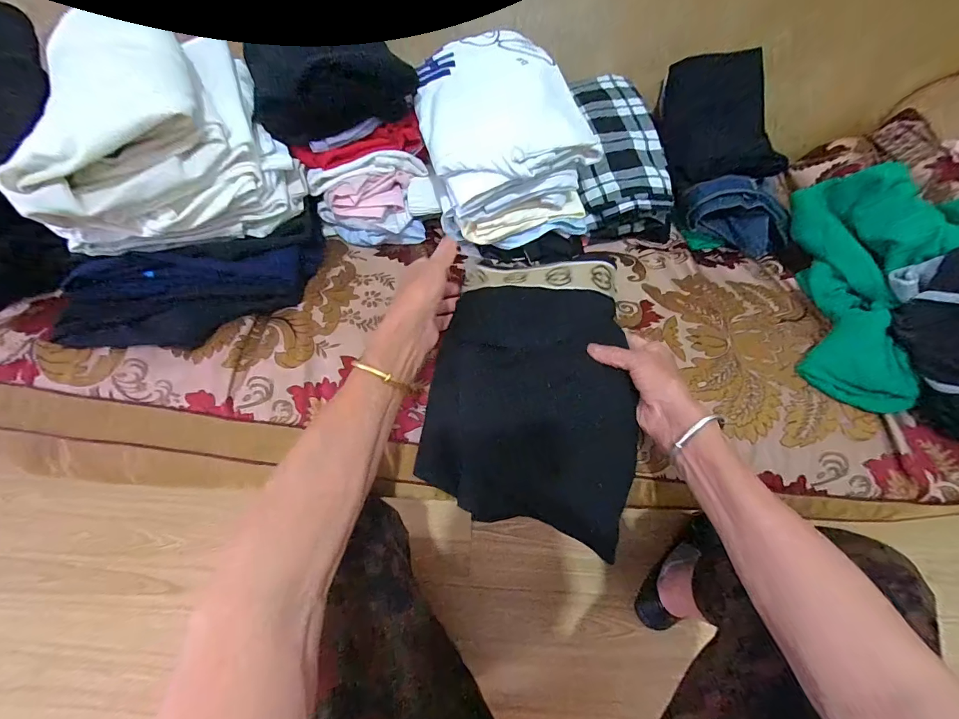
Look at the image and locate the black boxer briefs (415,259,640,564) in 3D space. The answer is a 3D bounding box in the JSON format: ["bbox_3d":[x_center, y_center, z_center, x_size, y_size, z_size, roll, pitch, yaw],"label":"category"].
[{"bbox_3d":[0.059,0.034,0.448,0.214,0.030,0.287,8,84,10],"label":"black boxer briefs"}]

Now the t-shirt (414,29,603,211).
[{"bbox_3d":[0.018,-0.310,0.513,0.182,0.049,0.249,-15,64,-9],"label":"t-shirt"}]

